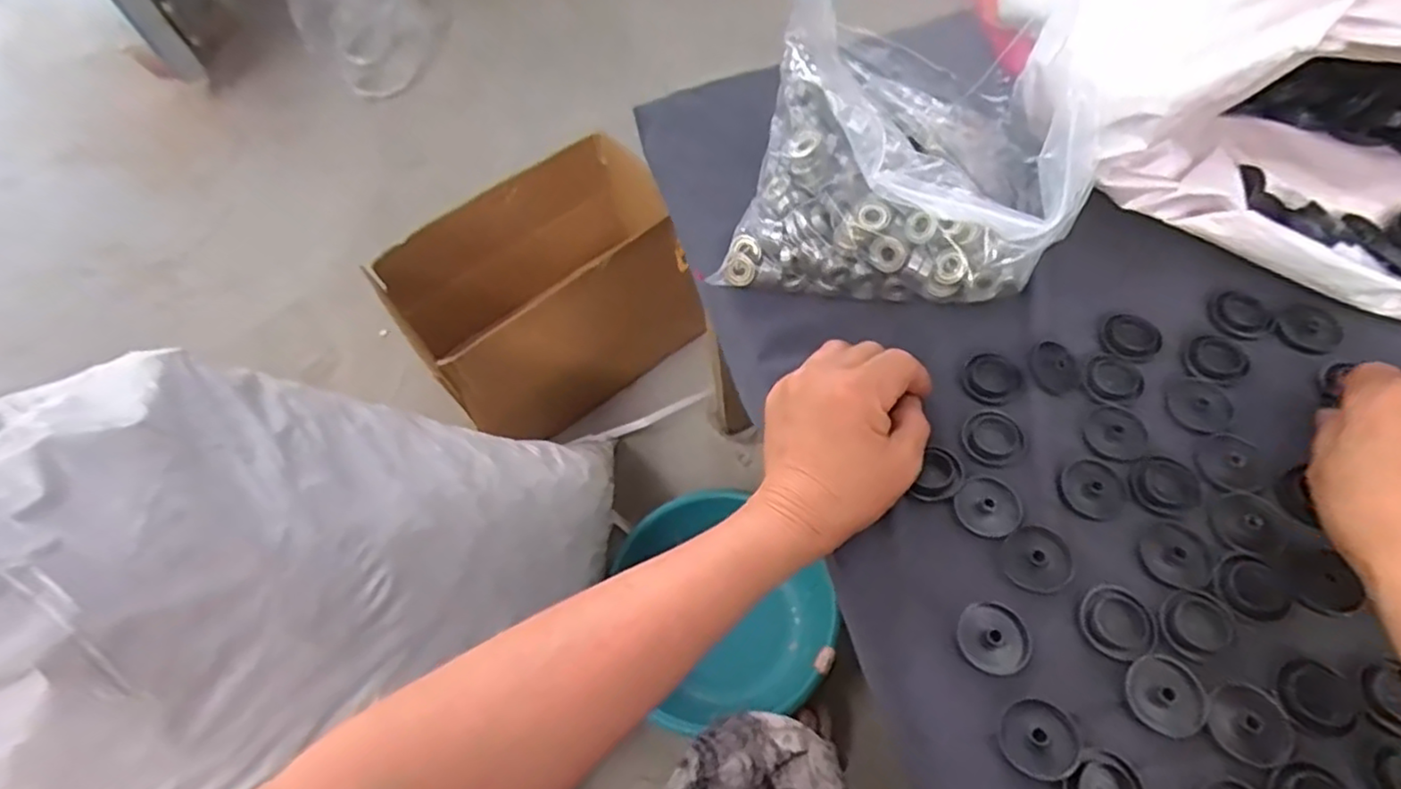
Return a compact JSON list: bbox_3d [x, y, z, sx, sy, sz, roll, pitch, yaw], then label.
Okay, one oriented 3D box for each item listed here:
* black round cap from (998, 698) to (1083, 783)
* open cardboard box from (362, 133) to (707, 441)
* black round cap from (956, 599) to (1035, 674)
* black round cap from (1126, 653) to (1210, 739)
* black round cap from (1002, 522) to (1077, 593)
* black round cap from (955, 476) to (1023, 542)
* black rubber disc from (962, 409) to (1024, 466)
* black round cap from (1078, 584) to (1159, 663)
[{"bbox_3d":[0.153,0.154,0.305,0.031,0.010,0.031,-2,60,3],"label":"black round cap"},{"bbox_3d":[-0.195,-0.154,0.969,0.425,0.219,0.279,-33,63,-14],"label":"open cardboard box"},{"bbox_3d":[0.142,0.118,0.329,0.033,0.004,0.032,-2,60,3],"label":"black round cap"},{"bbox_3d":[0.215,0.139,0.313,0.031,0.005,0.033,-2,60,3],"label":"black round cap"},{"bbox_3d":[0.172,0.083,0.345,0.032,0.004,0.035,-2,60,3],"label":"black round cap"},{"bbox_3d":[0.153,0.059,0.361,0.032,0.004,0.034,-2,60,3],"label":"black round cap"},{"bbox_3d":[0.165,0.024,0.384,0.031,0.004,0.034,-2,60,3],"label":"black rubber disc"},{"bbox_3d":[0.200,0.109,0.326,0.034,0.004,0.033,-2,60,3],"label":"black round cap"}]

